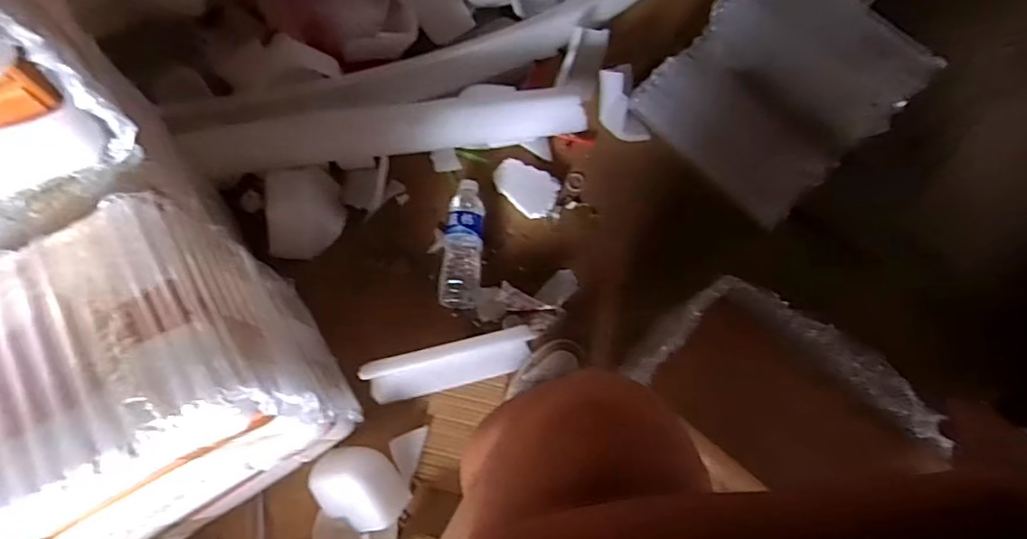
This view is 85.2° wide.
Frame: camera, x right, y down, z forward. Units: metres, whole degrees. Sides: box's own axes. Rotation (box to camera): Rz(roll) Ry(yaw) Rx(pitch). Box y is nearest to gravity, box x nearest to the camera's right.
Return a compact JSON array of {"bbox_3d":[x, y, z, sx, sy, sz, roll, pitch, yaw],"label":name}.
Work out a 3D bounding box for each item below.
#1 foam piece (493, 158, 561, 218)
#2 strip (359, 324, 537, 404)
[{"bbox_3d":[0.020,-0.142,0.977,0.117,0.017,0.073,32,76,7],"label":"foam piece"},{"bbox_3d":[-0.094,0.146,0.855,0.253,0.029,0.070,-13,97,-11],"label":"strip"}]

